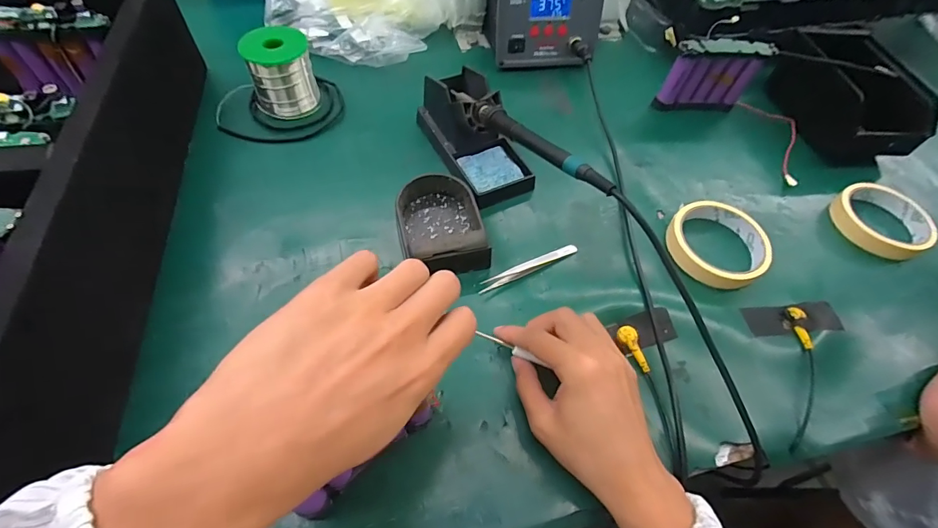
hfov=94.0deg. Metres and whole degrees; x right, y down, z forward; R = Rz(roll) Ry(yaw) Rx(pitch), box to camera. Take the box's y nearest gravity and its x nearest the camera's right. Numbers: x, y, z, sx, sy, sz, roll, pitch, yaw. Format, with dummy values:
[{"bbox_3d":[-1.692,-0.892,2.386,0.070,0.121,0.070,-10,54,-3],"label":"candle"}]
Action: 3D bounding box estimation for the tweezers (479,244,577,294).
[{"bbox_3d":[0.056,0.002,0.405,0.104,0.005,0.012,-22,61,-18],"label":"tweezers"}]

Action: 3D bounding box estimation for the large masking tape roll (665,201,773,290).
[{"bbox_3d":[0.236,-0.019,0.415,0.085,0.025,0.087,2,57,-4],"label":"large masking tape roll"}]

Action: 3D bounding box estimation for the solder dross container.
[{"bbox_3d":[-0.029,-0.042,0.409,0.074,0.037,0.101,-9,58,-11],"label":"solder dross container"}]

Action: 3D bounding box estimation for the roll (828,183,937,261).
[{"bbox_3d":[0.434,-0.047,0.461,0.086,0.020,0.088,2,57,-4],"label":"roll"}]

